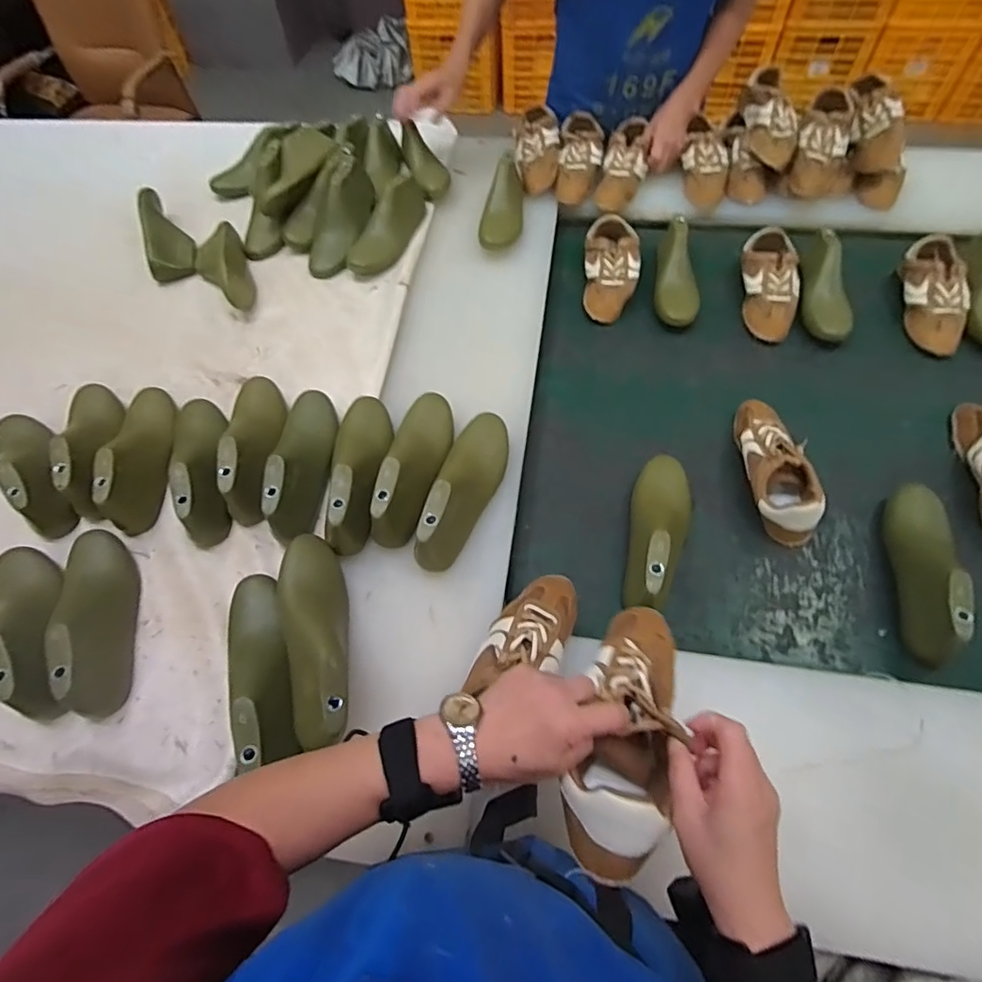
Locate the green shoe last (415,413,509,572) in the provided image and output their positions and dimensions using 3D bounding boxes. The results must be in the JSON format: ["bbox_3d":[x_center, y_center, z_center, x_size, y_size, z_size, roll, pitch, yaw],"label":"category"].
[{"bbox_3d":[-0.029,-0.012,0.671,0.072,0.081,0.236,10,61,9],"label":"green shoe last"}]

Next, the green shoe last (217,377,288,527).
[{"bbox_3d":[-0.322,-0.075,0.724,0.067,0.076,0.243,-11,60,-3],"label":"green shoe last"}]

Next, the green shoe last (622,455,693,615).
[{"bbox_3d":[0.220,0.042,0.682,0.077,0.084,0.224,12,60,11],"label":"green shoe last"}]

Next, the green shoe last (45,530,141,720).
[{"bbox_3d":[-0.461,0.135,0.612,0.066,0.077,0.228,-18,60,-7],"label":"green shoe last"}]

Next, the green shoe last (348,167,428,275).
[{"bbox_3d":[-0.181,-0.487,0.983,0.077,0.082,0.224,24,76,18],"label":"green shoe last"}]

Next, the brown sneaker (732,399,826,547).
[{"bbox_3d":[0.388,-0.042,0.734,0.082,0.068,0.227,-1,58,4],"label":"brown sneaker"}]

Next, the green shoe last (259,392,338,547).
[{"bbox_3d":[-0.245,-0.053,0.704,0.066,0.074,0.236,-7,60,0],"label":"green shoe last"}]

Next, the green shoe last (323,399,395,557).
[{"bbox_3d":[-0.172,-0.042,0.691,0.070,0.071,0.241,-4,60,1],"label":"green shoe last"}]

